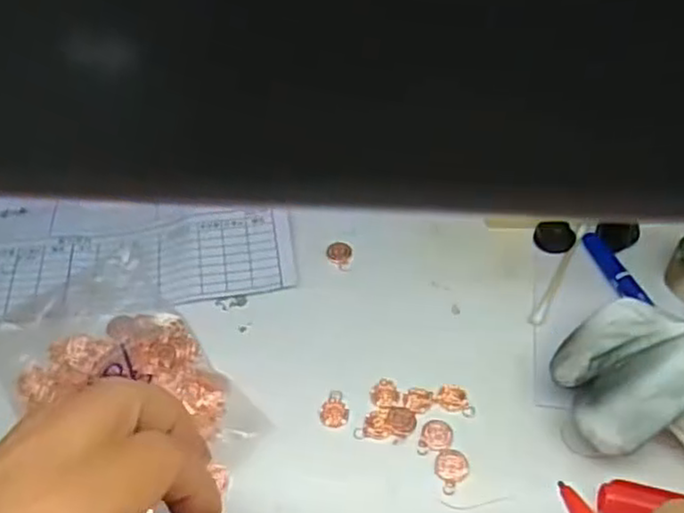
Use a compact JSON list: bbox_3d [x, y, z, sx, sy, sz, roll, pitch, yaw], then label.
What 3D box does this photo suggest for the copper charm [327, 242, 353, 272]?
[{"bbox_3d":[-0.001,-0.001,0.334,0.012,0.004,0.016,2,48,0],"label":"copper charm"}]

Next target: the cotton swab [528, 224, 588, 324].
[{"bbox_3d":[0.103,0.006,0.327,0.005,0.004,0.068,25,52,19],"label":"cotton swab"}]

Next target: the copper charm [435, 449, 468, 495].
[{"bbox_3d":[0.042,0.081,0.264,0.012,0.004,0.017,1,49,-1],"label":"copper charm"}]

